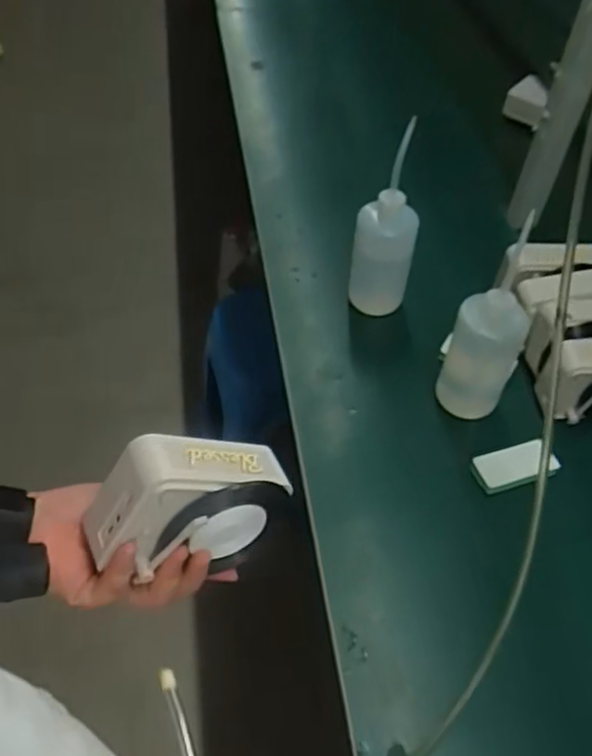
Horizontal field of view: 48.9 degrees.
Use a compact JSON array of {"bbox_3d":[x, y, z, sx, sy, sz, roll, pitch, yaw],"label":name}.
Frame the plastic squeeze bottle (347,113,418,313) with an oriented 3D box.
[{"bbox_3d":[0.113,-0.176,0.825,0.077,0.230,0.072,8,51,7],"label":"plastic squeeze bottle"}]

